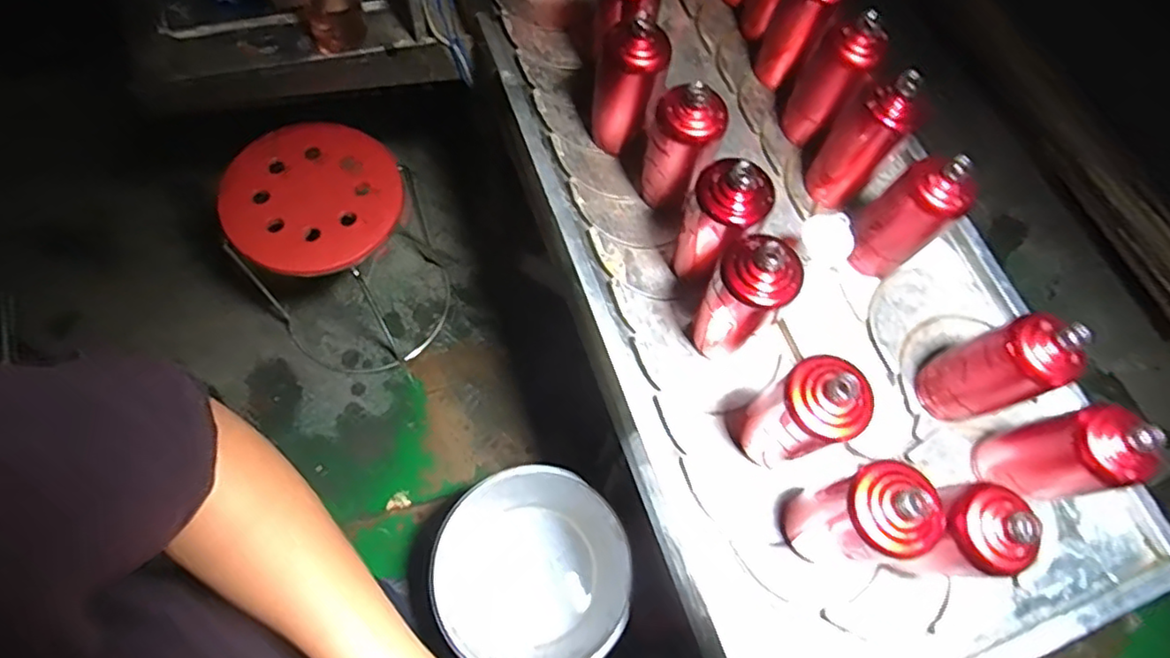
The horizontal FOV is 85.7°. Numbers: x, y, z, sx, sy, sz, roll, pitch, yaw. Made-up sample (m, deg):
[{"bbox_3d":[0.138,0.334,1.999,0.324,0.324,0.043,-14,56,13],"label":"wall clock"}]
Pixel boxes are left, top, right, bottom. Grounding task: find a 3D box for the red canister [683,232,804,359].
[{"bbox_3d":[0.168,-0.028,0.684,0.076,0.196,0.060,34,70,11],"label":"red canister"}]

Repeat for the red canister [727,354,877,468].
[{"bbox_3d":[0.215,0.088,0.633,0.076,0.183,0.076,1,68,-2],"label":"red canister"}]

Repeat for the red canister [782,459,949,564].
[{"bbox_3d":[0.259,0.175,0.592,0.077,0.179,0.077,1,68,-2],"label":"red canister"}]

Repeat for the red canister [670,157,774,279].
[{"bbox_3d":[0.143,-0.108,0.701,0.077,0.175,0.072,1,68,-2],"label":"red canister"}]

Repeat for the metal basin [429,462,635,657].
[{"bbox_3d":[-0.114,0.474,1.232,0.381,0.142,0.385,1,68,-2],"label":"metal basin"}]

